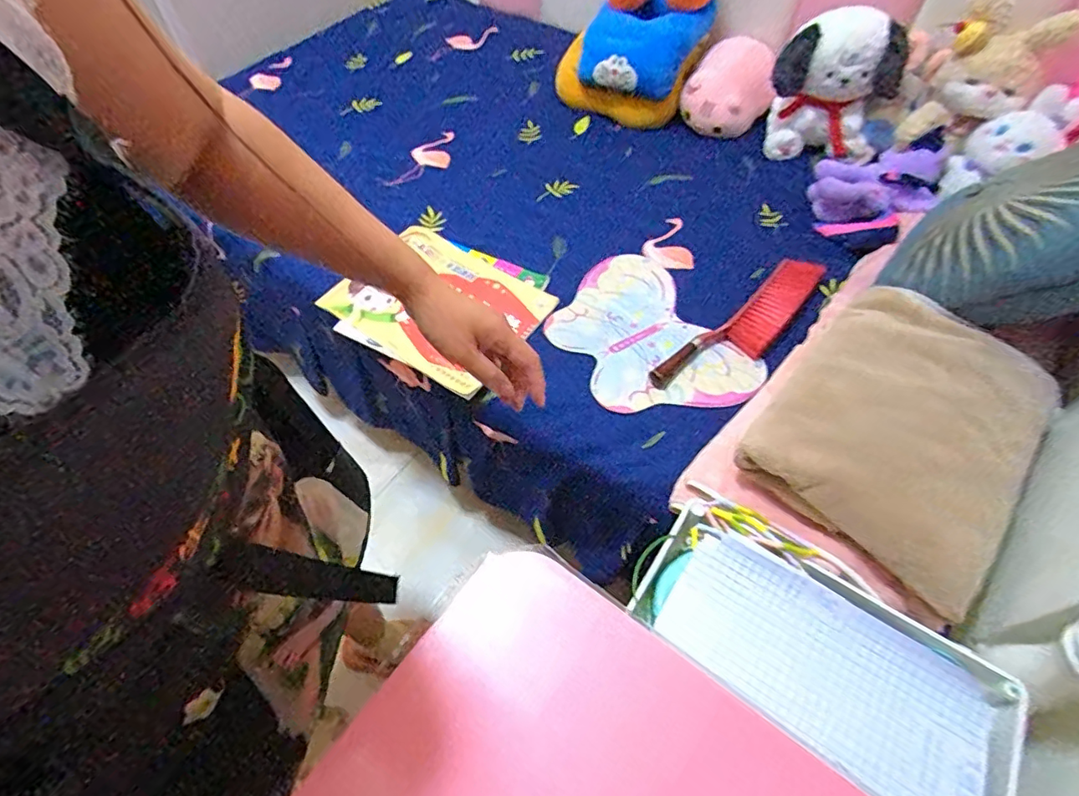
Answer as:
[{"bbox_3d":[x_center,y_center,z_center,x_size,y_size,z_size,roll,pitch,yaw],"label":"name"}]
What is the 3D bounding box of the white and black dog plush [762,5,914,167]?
[{"bbox_3d":[0.622,-0.658,1.169,0.259,0.261,0.236,19,57,12],"label":"white and black dog plush"}]

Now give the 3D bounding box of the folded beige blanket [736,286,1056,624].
[{"bbox_3d":[0.472,0.024,0.707,0.291,0.083,0.422,34,61,21],"label":"folded beige blanket"}]

